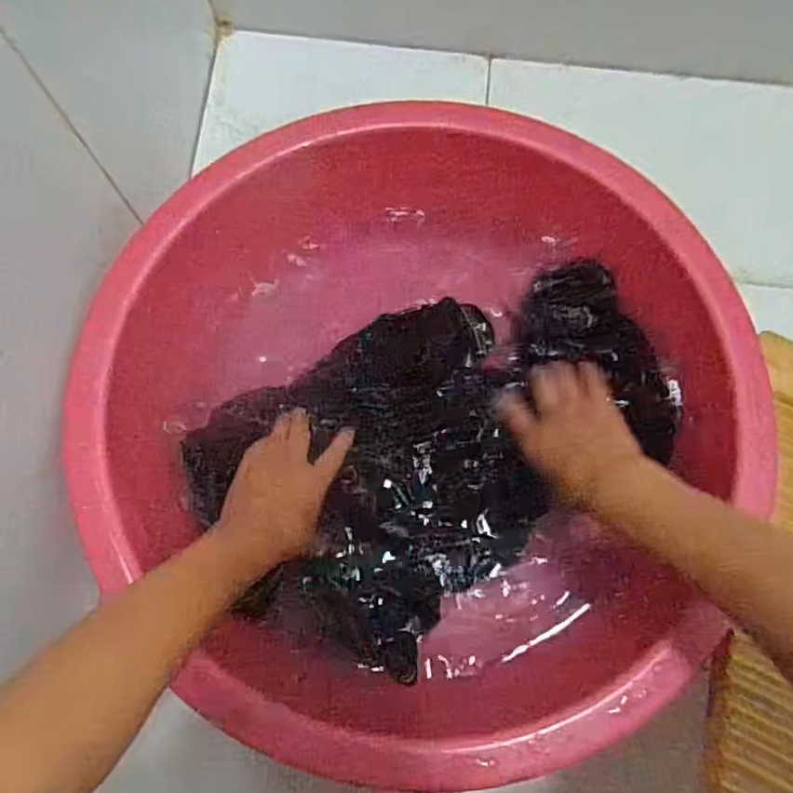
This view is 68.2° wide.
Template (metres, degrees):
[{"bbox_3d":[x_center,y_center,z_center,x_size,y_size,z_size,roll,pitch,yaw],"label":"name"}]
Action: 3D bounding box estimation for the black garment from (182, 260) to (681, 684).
[{"bbox_3d":[0.041,0.035,0.518,0.394,0.044,0.254,-35,76,-10],"label":"black garment"}]

